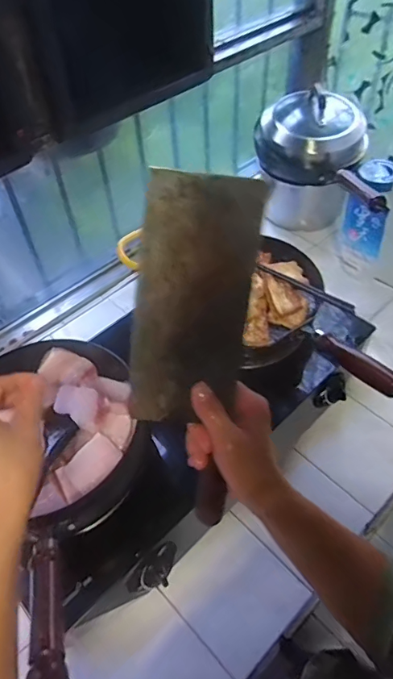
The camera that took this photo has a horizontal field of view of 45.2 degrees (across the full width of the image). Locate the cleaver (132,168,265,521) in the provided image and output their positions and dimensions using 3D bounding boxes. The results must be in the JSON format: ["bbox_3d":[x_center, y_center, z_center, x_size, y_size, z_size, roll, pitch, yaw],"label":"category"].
[{"bbox_3d":[-0.006,0.021,0.390,0.087,0.297,0.021,7,23,8],"label":"cleaver"}]

